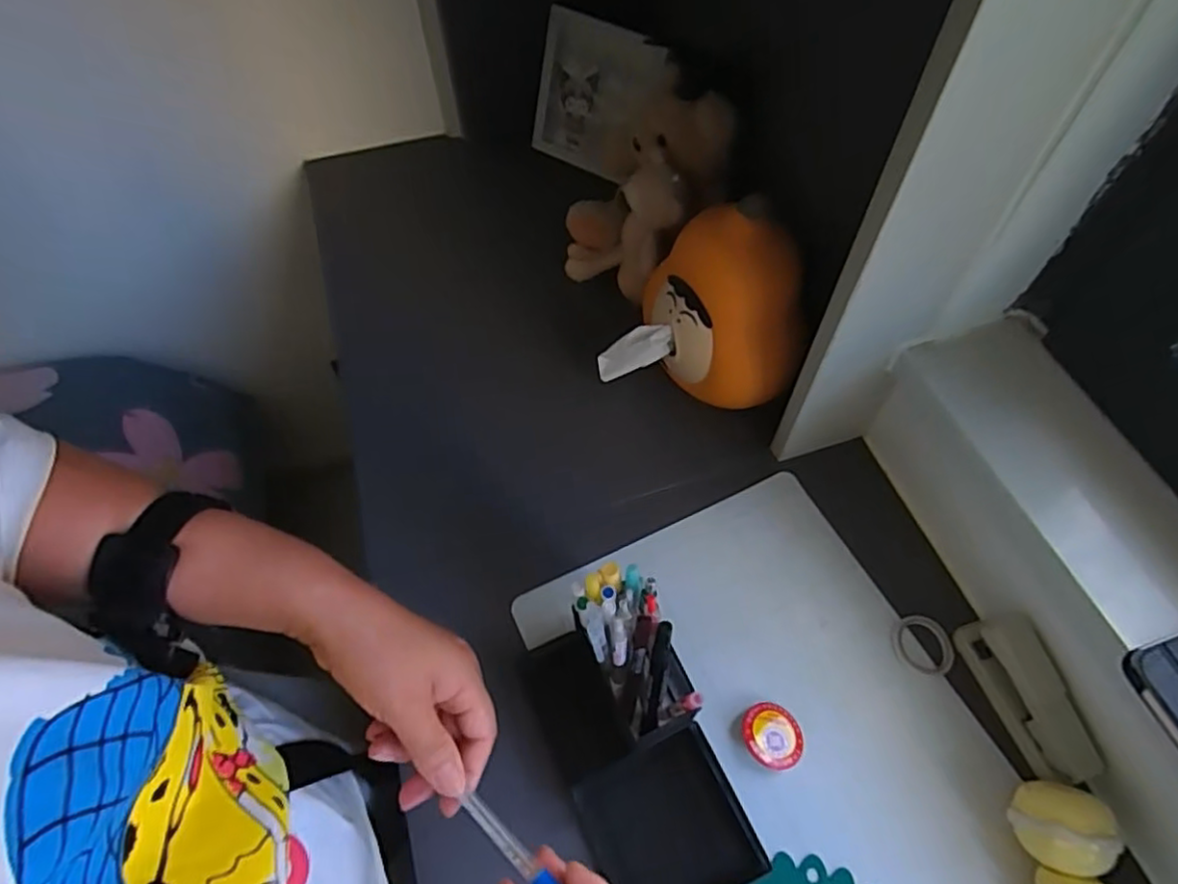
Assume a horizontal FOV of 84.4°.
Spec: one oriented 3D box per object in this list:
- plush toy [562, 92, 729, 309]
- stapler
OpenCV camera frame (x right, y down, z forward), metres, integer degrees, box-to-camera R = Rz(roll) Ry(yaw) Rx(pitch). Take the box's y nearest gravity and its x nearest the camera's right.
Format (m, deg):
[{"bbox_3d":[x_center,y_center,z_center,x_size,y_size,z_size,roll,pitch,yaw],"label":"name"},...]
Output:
[{"bbox_3d":[0.060,-0.262,0.709,0.080,0.247,0.119,14,53,-27],"label":"plush toy"},{"bbox_3d":[0.337,0.194,0.498,0.034,0.055,0.121,-16,58,-8],"label":"stapler"}]

